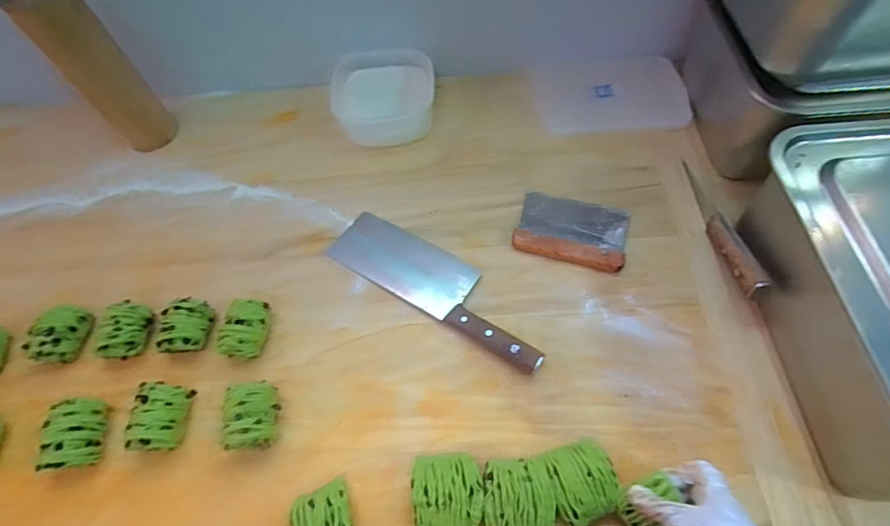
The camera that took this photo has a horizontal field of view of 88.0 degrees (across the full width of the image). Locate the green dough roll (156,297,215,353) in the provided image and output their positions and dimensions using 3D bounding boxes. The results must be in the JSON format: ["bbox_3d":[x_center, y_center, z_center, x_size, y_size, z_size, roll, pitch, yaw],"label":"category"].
[{"bbox_3d":[-0.325,0.079,0.577,0.053,0.046,0.068,2,62,5],"label":"green dough roll"}]

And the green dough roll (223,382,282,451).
[{"bbox_3d":[-0.217,0.172,0.517,0.060,0.049,0.073,-10,62,-1],"label":"green dough roll"}]

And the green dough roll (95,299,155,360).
[{"bbox_3d":[-0.403,0.083,0.577,0.054,0.044,0.073,0,62,4],"label":"green dough roll"}]

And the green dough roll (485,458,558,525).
[{"bbox_3d":[0.076,0.241,0.470,0.069,0.031,0.074,-3,62,3],"label":"green dough roll"}]

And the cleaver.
[{"bbox_3d":[-0.009,0.024,0.598,0.315,0.022,0.090,29,68,18],"label":"cleaver"}]

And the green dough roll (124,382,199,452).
[{"bbox_3d":[-0.326,0.175,0.524,0.056,0.045,0.073,5,63,7],"label":"green dough roll"}]

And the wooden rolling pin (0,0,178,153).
[{"bbox_3d":[-0.506,-0.321,0.595,0.079,0.420,0.078,-39,66,-15],"label":"wooden rolling pin"}]

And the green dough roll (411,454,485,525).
[{"bbox_3d":[0.003,0.239,0.477,0.071,0.032,0.074,-6,62,1],"label":"green dough roll"}]

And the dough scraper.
[{"bbox_3d":[0.174,-0.048,0.629,0.144,0.018,0.106,16,65,12],"label":"dough scraper"}]

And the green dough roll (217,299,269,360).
[{"bbox_3d":[-0.249,0.082,0.571,0.050,0.044,0.073,2,63,5],"label":"green dough roll"}]

